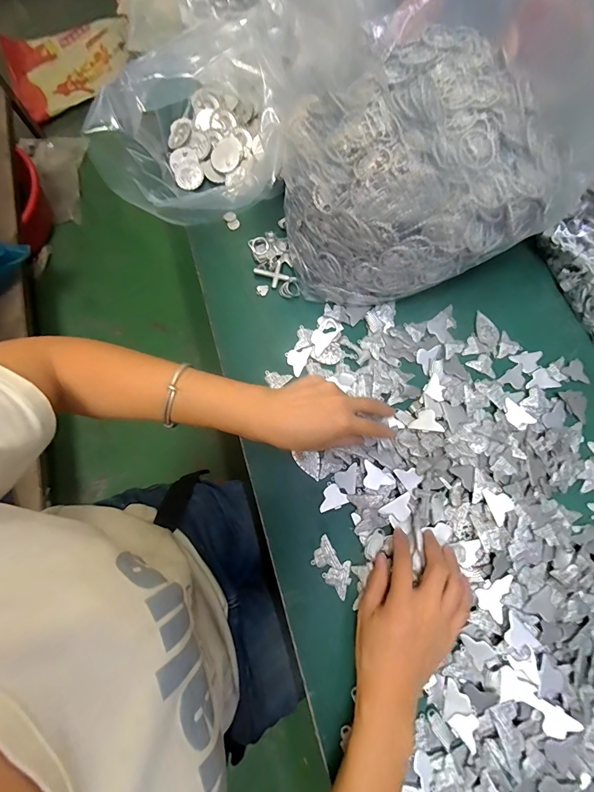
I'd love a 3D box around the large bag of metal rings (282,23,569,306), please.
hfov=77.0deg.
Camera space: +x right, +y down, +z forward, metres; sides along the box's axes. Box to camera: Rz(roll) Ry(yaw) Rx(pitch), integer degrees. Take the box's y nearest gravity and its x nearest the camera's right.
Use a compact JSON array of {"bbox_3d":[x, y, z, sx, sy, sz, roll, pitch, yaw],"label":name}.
[{"bbox_3d":[0.115,-0.216,0.400,0.244,0.157,0.200,-18,75,-6],"label":"large bag of metal rings"}]

